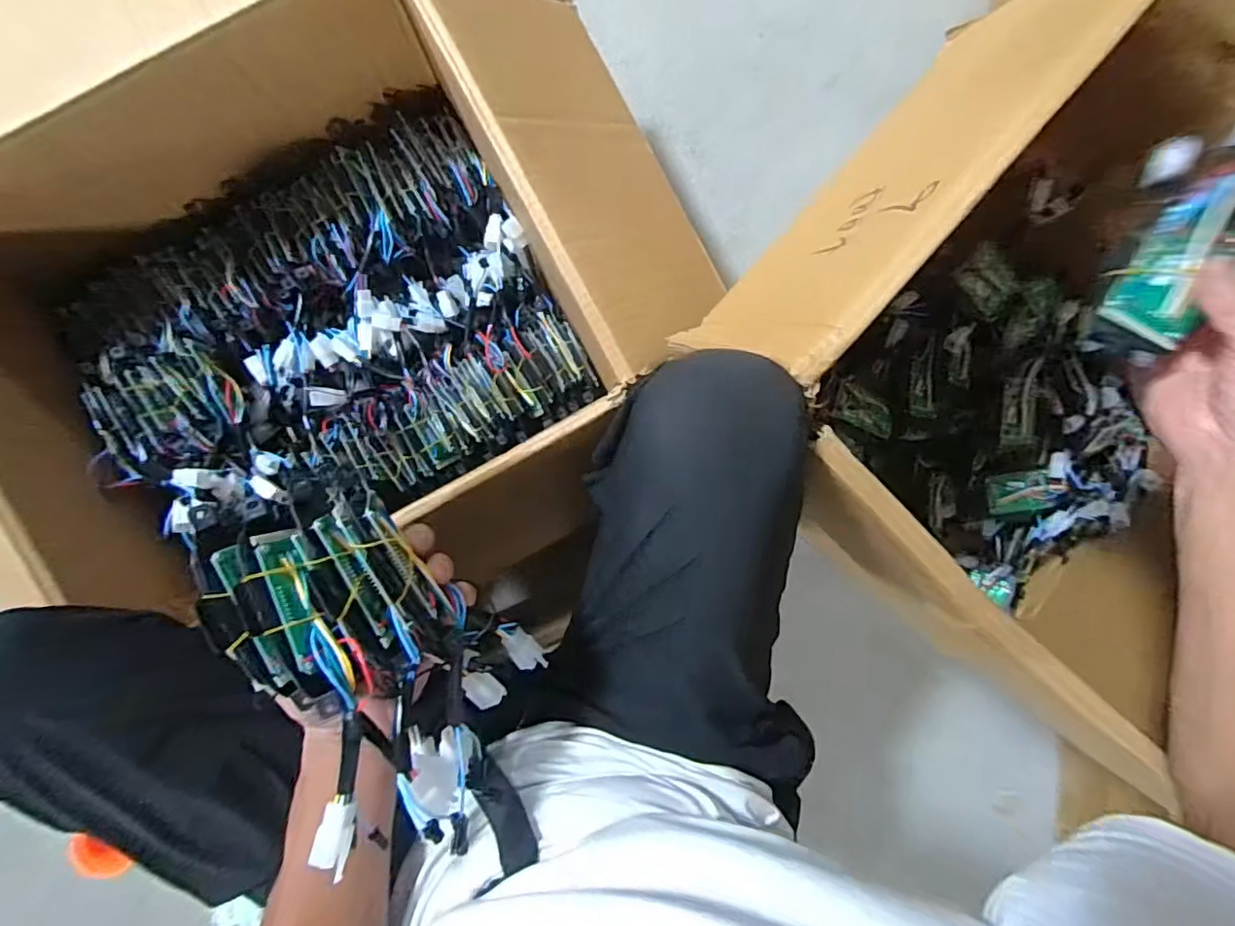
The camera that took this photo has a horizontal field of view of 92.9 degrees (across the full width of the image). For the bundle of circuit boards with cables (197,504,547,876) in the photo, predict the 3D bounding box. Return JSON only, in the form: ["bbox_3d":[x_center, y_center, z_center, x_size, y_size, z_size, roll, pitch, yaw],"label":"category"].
[{"bbox_3d":[-0.130,0.136,0.358,0.118,0.100,0.246,-32,109,-1],"label":"bundle of circuit boards with cables"}]

